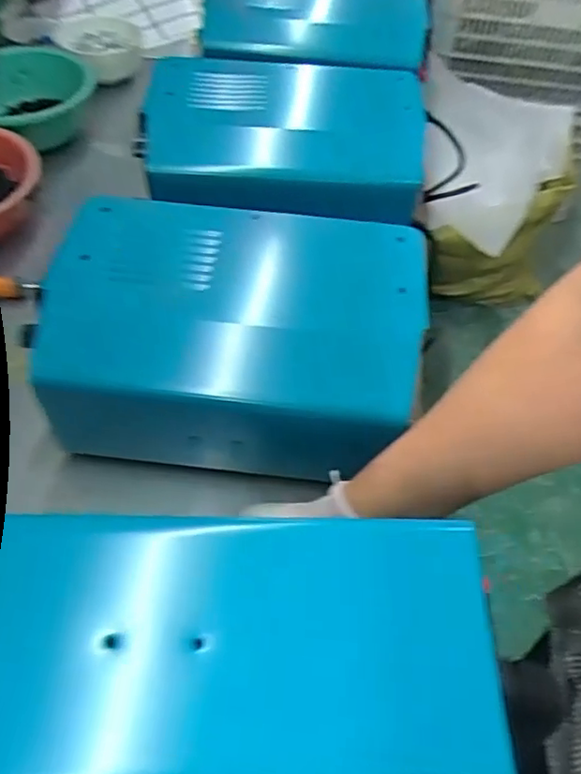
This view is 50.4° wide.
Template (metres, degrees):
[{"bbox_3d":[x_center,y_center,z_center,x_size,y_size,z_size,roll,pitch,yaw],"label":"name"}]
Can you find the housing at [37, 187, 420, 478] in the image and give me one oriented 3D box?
[{"bbox_3d":[-0.045,-0.045,0.527,0.285,0.107,0.196,8,53,1],"label":"housing"}]

